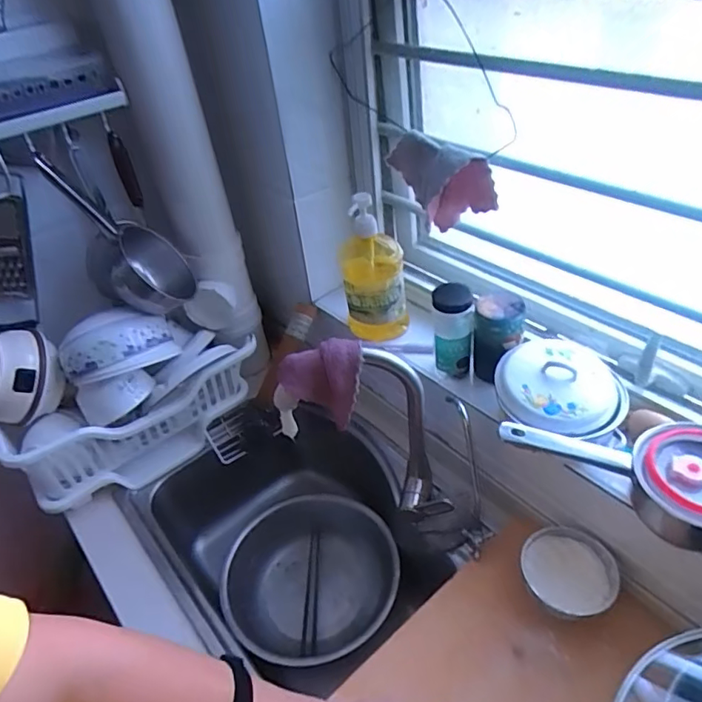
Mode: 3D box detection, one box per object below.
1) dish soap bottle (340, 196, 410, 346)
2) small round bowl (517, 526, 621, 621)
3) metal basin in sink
[{"bbox_3d":[0.036,-0.128,0.891,0.101,0.280,0.090,-7,40,1],"label":"dish soap bottle"},{"bbox_3d":[0.290,0.297,0.713,0.115,0.046,0.113,-5,40,4],"label":"small round bowl"},{"bbox_3d":[-0.071,0.420,0.979,0.305,0.089,0.292,-5,40,4],"label":"metal basin in sink"}]

